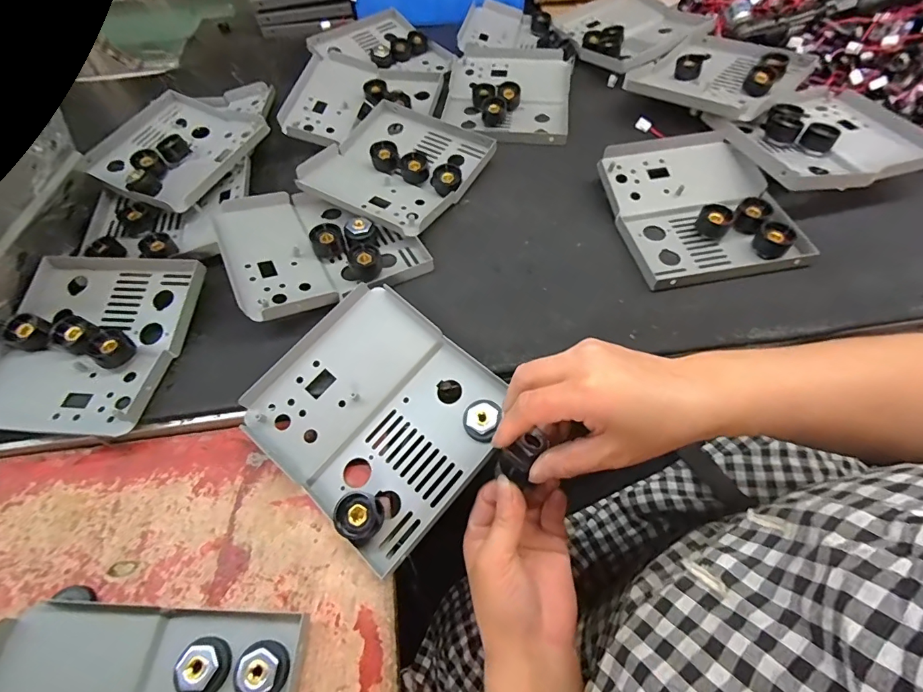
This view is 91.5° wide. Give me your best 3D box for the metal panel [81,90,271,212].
[{"bbox_3d":[-0.339,-0.234,0.537,0.186,0.031,0.169,21,63,15],"label":"metal panel"}]

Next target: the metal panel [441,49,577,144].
[{"bbox_3d":[0.060,-0.331,0.589,0.162,0.026,0.188,10,57,4],"label":"metal panel"}]

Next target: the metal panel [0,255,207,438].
[{"bbox_3d":[-0.326,-0.008,0.392,0.162,0.027,0.169,3,59,5],"label":"metal panel"}]

